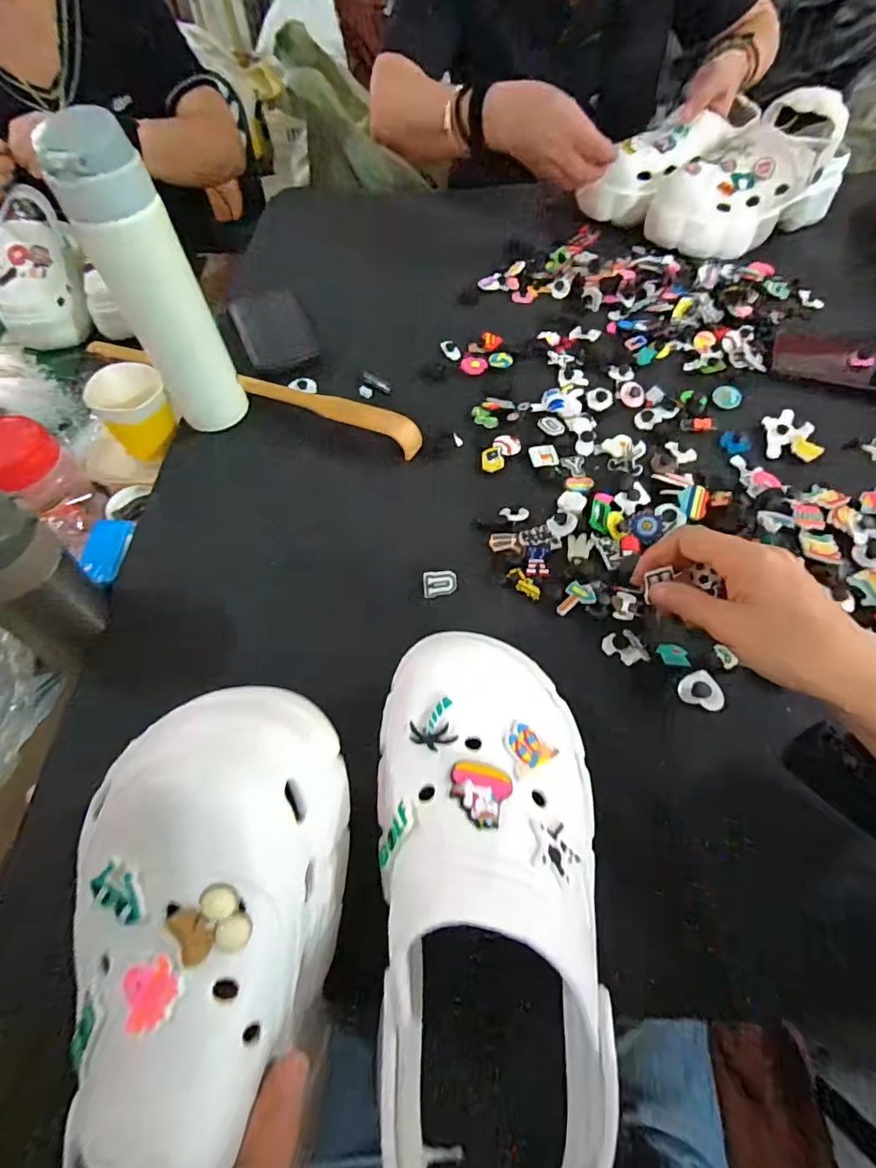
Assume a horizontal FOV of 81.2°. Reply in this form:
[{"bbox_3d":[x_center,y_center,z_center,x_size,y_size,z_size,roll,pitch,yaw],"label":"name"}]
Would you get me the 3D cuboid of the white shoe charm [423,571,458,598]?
[{"bbox_3d":[0.002,0.000,0.398,0.026,0.004,0.020,-5,93,-8],"label":"white shoe charm"}]

